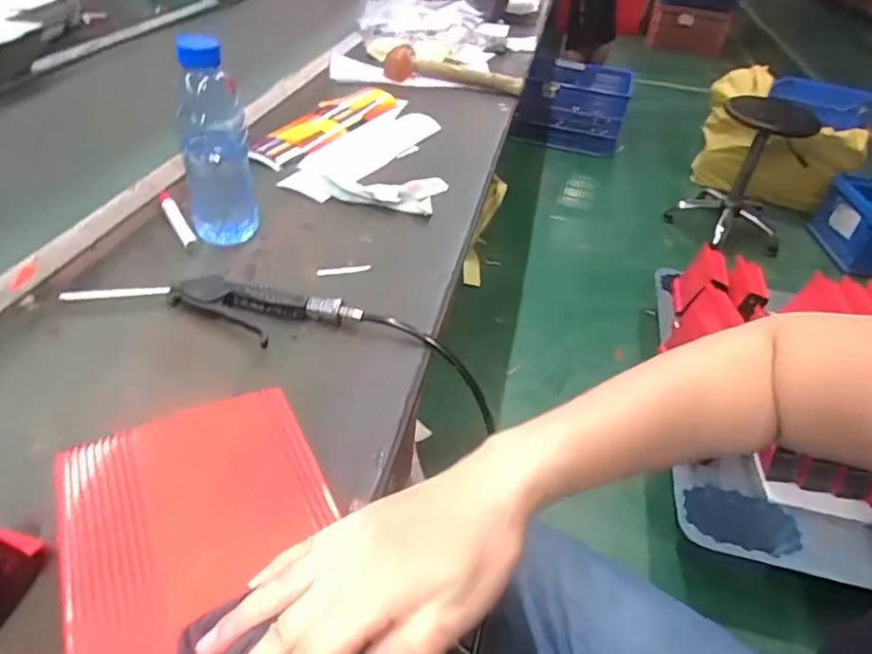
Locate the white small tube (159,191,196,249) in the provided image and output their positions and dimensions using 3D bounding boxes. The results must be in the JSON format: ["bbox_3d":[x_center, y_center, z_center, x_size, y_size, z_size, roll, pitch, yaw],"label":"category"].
[{"bbox_3d":[-0.304,-0.128,0.670,0.016,0.013,0.108,-20,46,-29],"label":"white small tube"}]

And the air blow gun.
[{"bbox_3d":[-0.208,-0.021,0.556,0.258,0.019,0.078,13,40,7],"label":"air blow gun"}]

